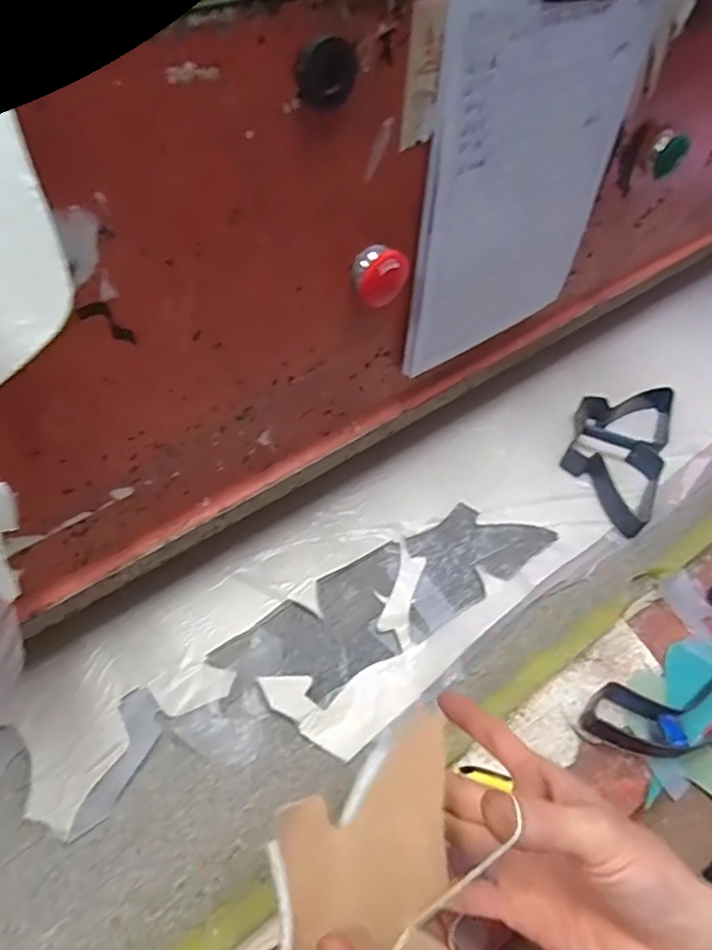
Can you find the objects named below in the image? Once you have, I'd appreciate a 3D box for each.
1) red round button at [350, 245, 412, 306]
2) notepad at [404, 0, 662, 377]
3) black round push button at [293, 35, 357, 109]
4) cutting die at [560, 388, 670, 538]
[{"bbox_3d":[0.017,-0.135,0.402,0.038,0.037,0.018,-21,57,-17],"label":"red round button"},{"bbox_3d":[0.124,-0.210,0.432,0.188,0.253,0.007,-30,57,-23],"label":"notepad"},{"bbox_3d":[-0.014,-0.197,0.290,0.034,0.030,0.004,-26,59,-20],"label":"black round push button"},{"bbox_3d":[0.279,-0.029,0.637,0.096,0.035,0.194,24,58,12],"label":"cutting die"}]

